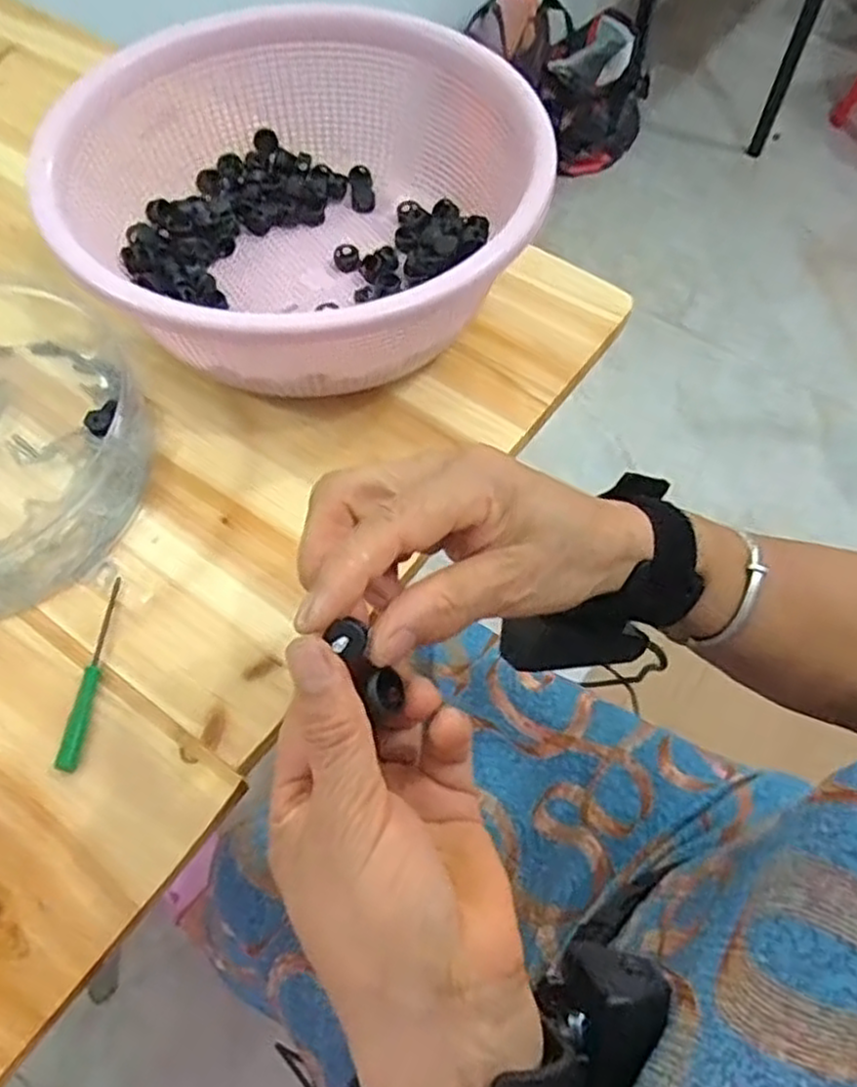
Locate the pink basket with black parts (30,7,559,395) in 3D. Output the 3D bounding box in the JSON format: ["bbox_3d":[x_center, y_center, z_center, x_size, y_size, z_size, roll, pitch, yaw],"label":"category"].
[{"bbox_3d":[-0.079,-0.203,0.461,0.269,0.112,0.287,0,61,0],"label":"pink basket with black parts"}]

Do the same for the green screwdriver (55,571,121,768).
[{"bbox_3d":[-0.165,0.062,0.373,0.008,0.007,0.098,3,61,2],"label":"green screwdriver"}]

